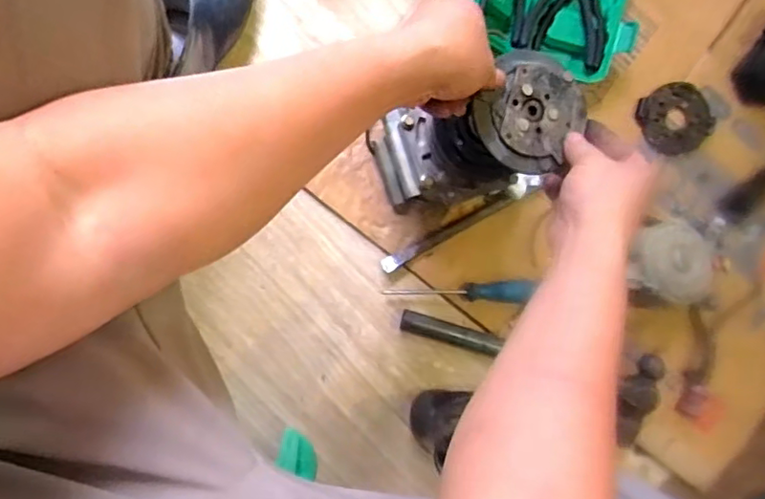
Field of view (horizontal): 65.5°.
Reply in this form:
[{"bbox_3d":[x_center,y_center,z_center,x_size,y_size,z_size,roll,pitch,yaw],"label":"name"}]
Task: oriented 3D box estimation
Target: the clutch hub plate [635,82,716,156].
[{"bbox_3d":[0.374,-0.169,0.765,0.103,0.027,0.083,6,90,-10],"label":"clutch hub plate"}]

